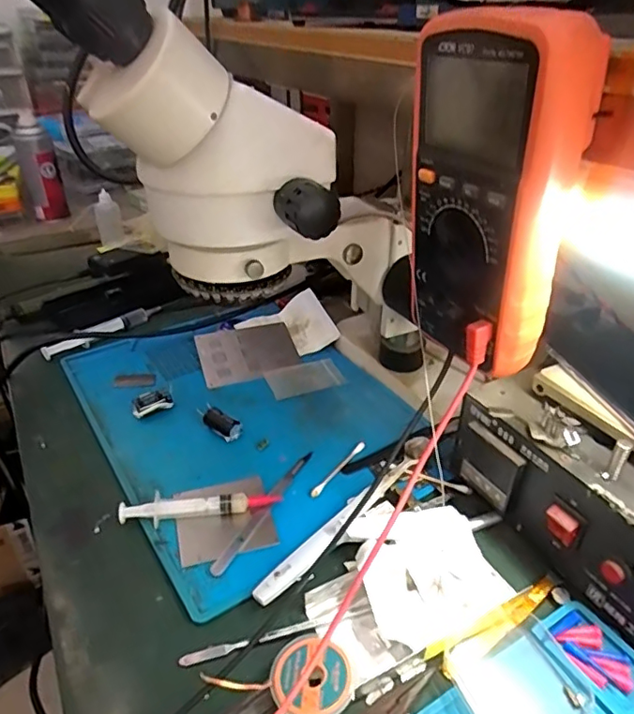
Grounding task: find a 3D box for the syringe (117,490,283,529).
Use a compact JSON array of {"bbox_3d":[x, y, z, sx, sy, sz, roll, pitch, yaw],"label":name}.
[{"bbox_3d":[-0.085,0.109,0.398,0.114,0.017,0.016,-6,34,-8],"label":"syringe"}]

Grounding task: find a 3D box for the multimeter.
[{"bbox_3d":[0.090,-0.082,0.291,0.045,0.168,0.087,-19,37,-26],"label":"multimeter"}]

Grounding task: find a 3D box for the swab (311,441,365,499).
[{"bbox_3d":[0.018,0.089,0.440,0.007,0.004,0.073,22,40,30],"label":"swab"}]

